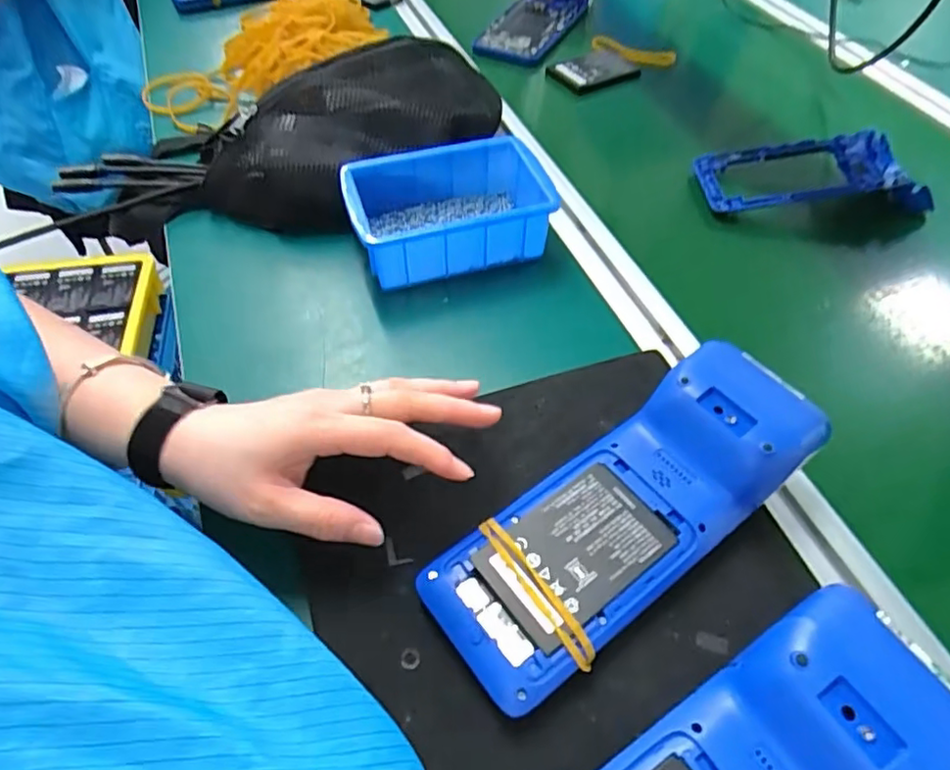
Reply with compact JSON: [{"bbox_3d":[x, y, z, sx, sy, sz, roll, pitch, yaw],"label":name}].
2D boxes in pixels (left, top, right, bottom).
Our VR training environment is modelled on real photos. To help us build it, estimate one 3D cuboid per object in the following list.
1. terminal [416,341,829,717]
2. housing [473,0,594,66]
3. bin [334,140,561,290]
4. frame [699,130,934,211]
[{"bbox_3d":[0.078,0.063,0.314,0.212,0.053,0.077,-32,59,-21],"label":"terminal"},{"bbox_3d":[0.084,-0.490,0.784,0.095,0.056,0.268,18,55,13],"label":"housing"},{"bbox_3d":[-0.020,-0.132,0.479,0.144,0.059,0.100,-16,54,-12],"label":"bin"},{"bbox_3d":[0.301,-0.189,0.553,0.198,0.031,0.083,-1,53,0],"label":"frame"}]

